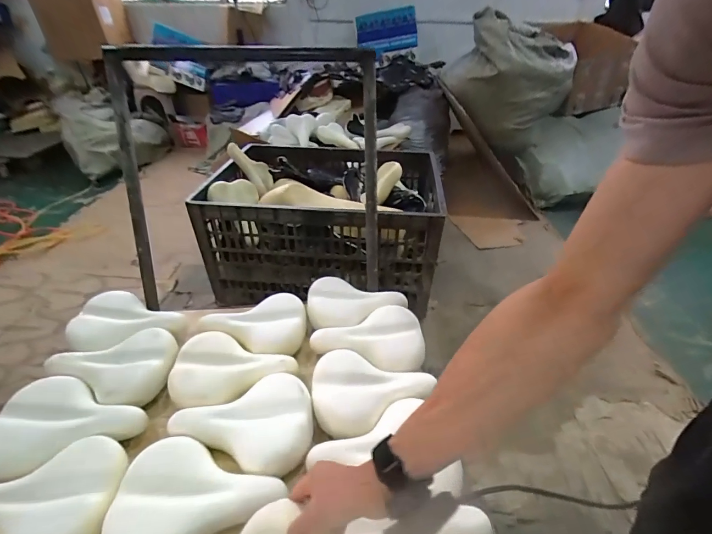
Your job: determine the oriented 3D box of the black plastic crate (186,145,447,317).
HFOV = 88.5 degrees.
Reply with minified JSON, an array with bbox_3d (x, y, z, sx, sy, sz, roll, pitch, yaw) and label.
[{"bbox_3d":[-0.103,-0.216,1.494,0.816,0.367,0.708,6,36,7],"label":"black plastic crate"}]

